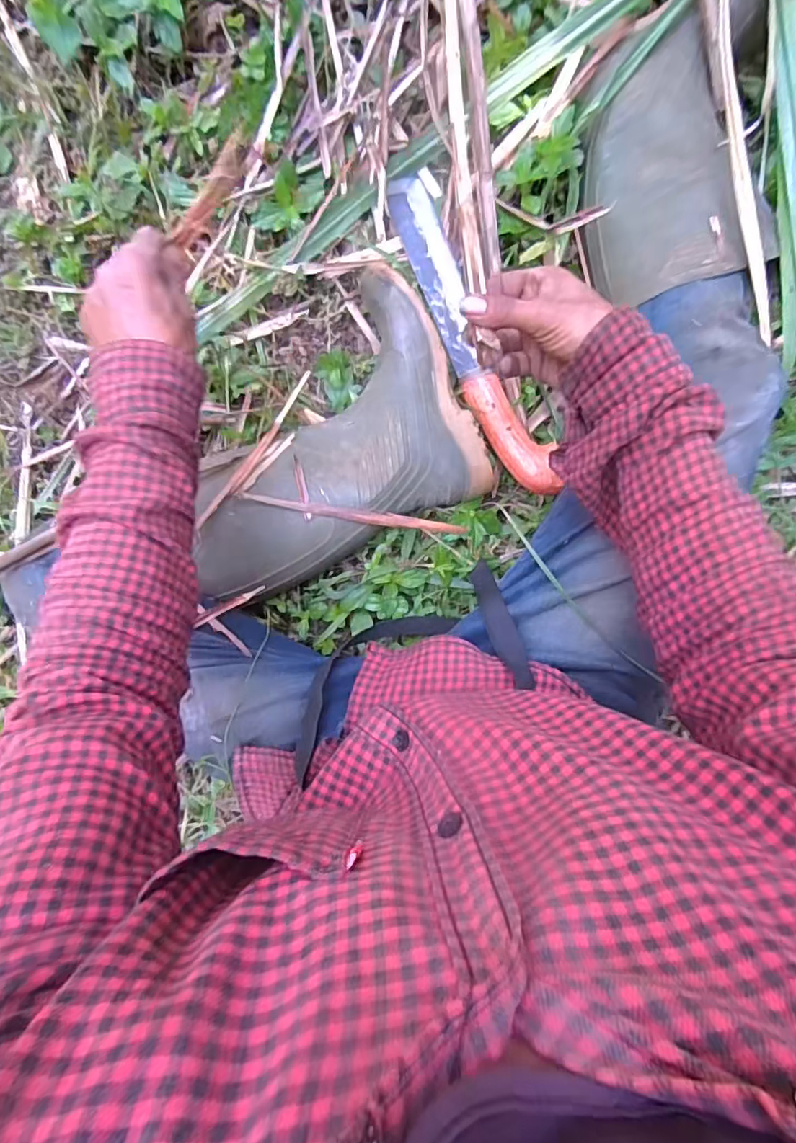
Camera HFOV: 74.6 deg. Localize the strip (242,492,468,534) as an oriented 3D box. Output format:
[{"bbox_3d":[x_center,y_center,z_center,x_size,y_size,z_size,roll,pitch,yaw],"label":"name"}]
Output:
[{"bbox_3d":[-0.038,-0.055,0.521,0.219,0.008,0.012,7,93,-13],"label":"strip"}]

